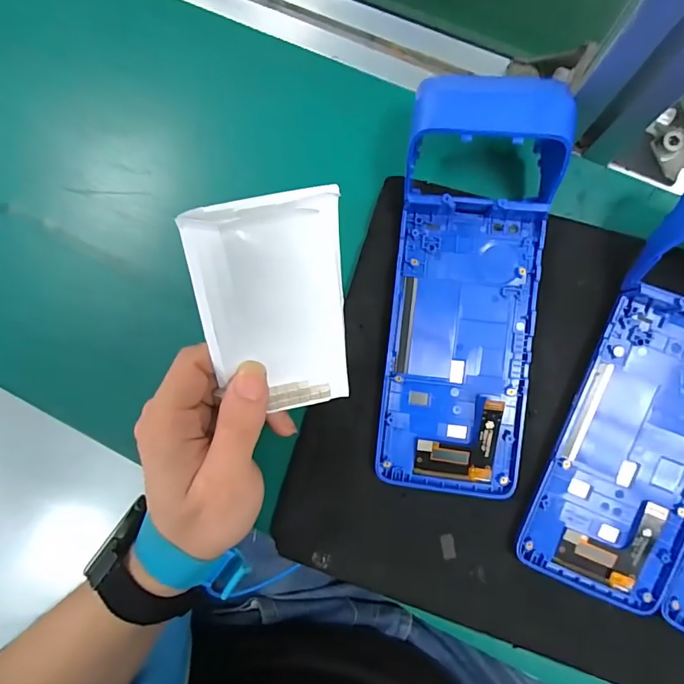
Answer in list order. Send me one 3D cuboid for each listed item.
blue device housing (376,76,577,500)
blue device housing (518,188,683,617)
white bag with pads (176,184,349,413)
[{"bbox_3d":[0.070,-0.023,0.249,0.083,0.052,0.216,8,89,7],"label":"blue device housing"},{"bbox_3d":[0.179,0.025,0.241,0.087,0.038,0.206,20,102,7],"label":"blue device housing"},{"bbox_3d":[-0.031,-0.012,0.224,0.071,0.116,0.012,-17,41,-19],"label":"white bag with pads"}]

